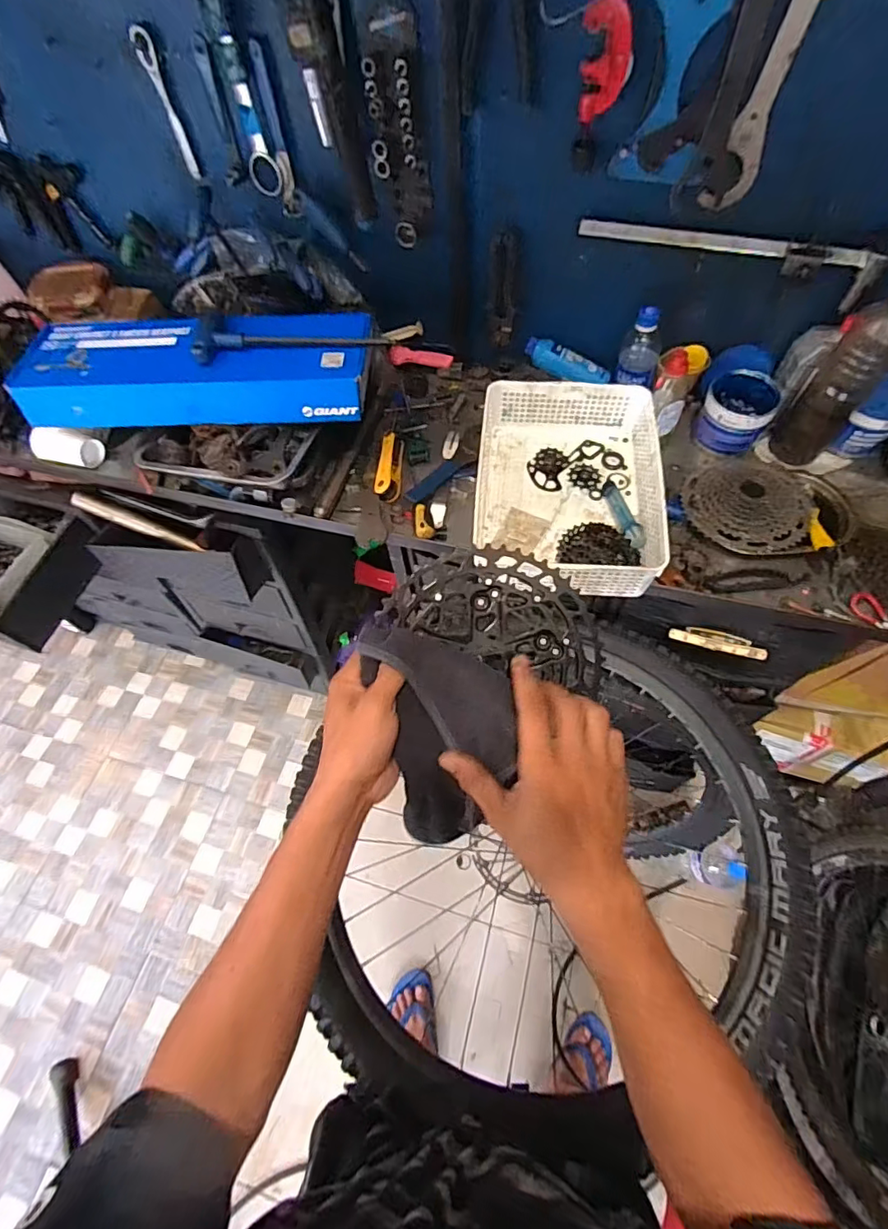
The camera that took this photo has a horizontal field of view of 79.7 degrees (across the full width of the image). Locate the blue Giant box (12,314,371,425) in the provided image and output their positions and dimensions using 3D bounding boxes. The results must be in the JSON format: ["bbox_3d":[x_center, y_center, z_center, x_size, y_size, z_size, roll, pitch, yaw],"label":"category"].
[{"bbox_3d":[-0.374,-0.379,0.824,0.512,0.077,0.184,-1,61,4],"label":"blue Giant box"}]

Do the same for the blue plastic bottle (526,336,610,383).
[{"bbox_3d":[0.211,-0.430,0.917,0.149,0.037,0.038,21,63,-3],"label":"blue plastic bottle"}]

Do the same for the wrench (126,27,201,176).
[{"bbox_3d":[-0.407,-0.742,0.782,0.031,0.167,0.009,1,59,4],"label":"wrench"}]

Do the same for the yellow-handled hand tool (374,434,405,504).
[{"bbox_3d":[-0.088,-0.244,0.880,0.040,0.024,0.130,2,61,5],"label":"yellow-handled hand tool"}]

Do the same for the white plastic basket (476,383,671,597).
[{"bbox_3d":[0.172,-0.188,0.777,0.252,0.086,0.325,4,61,6],"label":"white plastic basket"}]

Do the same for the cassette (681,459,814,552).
[{"bbox_3d":[0.450,-0.171,0.788,0.177,0.040,0.178,24,65,16],"label":"cassette"}]

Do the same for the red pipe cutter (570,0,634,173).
[{"bbox_3d":[0.186,-0.616,0.628,0.055,0.152,0.023,11,62,10],"label":"red pipe cutter"}]

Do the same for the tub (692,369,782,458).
[{"bbox_3d":[0.462,-0.319,0.839,0.099,0.082,0.104,-2,61,3],"label":"tub"}]

